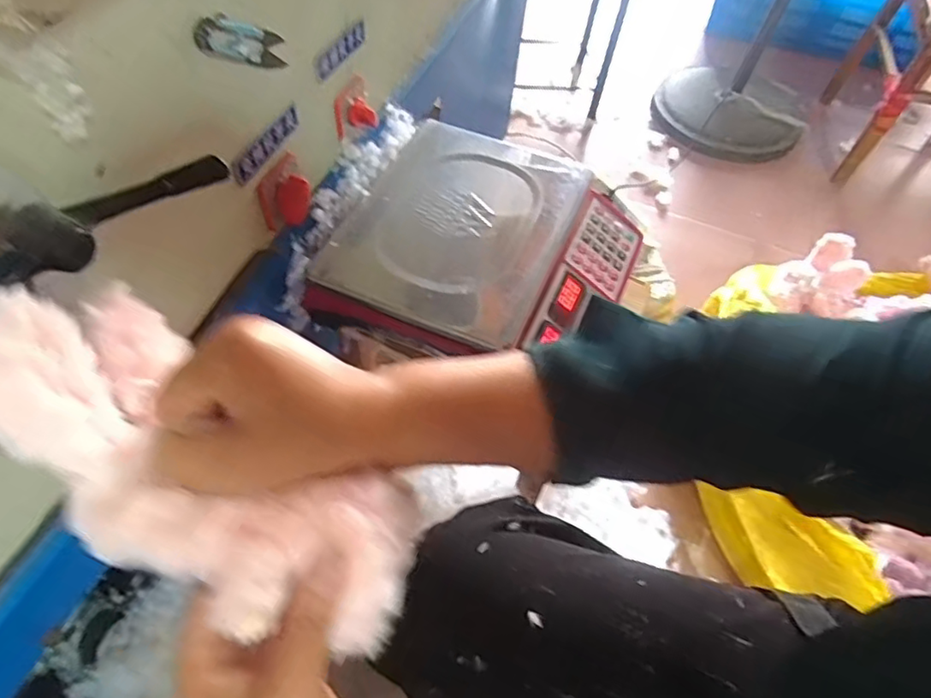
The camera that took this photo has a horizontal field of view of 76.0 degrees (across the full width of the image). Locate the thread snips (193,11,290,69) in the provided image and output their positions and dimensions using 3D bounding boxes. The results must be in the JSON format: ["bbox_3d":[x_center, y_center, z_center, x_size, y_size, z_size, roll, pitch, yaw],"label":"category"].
[{"bbox_3d":[-0.175,-0.243,0.473,0.008,0.029,0.113,21,22,9],"label":"thread snips"}]

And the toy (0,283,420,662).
[{"bbox_3d":[-0.120,0.049,0.270,0.218,0.061,0.096,32,58,10],"label":"toy"}]

